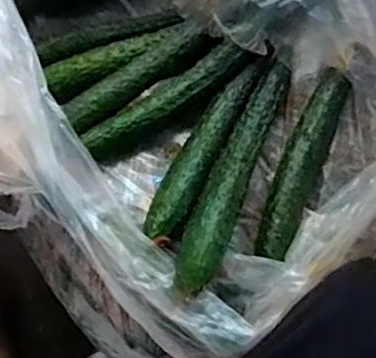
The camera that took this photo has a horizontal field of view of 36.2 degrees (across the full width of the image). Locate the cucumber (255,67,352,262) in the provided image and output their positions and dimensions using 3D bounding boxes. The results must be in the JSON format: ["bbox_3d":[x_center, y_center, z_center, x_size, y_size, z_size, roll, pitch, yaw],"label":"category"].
[{"bbox_3d":[0.117,-0.020,0.580,0.040,0.042,0.215,22,64,12],"label":"cucumber"}]

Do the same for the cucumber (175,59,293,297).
[{"bbox_3d":[0.049,-0.017,0.547,0.042,0.051,0.280,18,64,10],"label":"cucumber"}]

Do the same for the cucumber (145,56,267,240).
[{"bbox_3d":[0.020,-0.041,0.561,0.036,0.034,0.239,21,64,11],"label":"cucumber"}]

